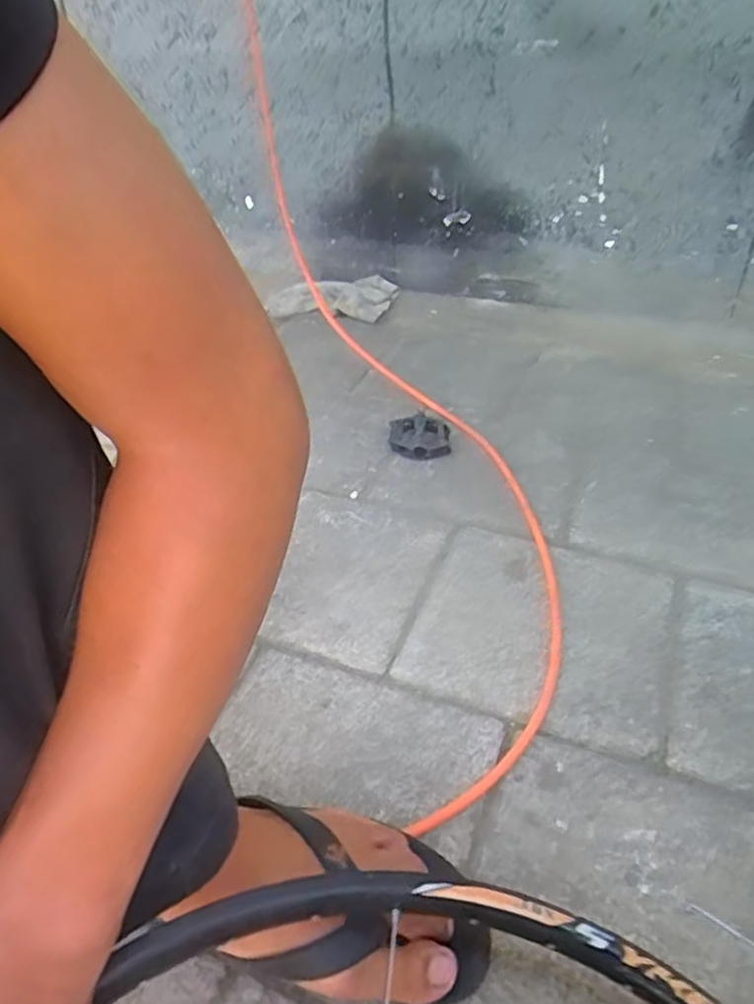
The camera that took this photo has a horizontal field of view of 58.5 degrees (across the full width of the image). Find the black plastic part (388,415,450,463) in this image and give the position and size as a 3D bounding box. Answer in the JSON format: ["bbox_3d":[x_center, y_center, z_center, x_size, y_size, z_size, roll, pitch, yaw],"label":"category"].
[{"bbox_3d":[0.055,-0.084,0.882,0.077,0.032,0.075,0,36,3],"label":"black plastic part"}]

